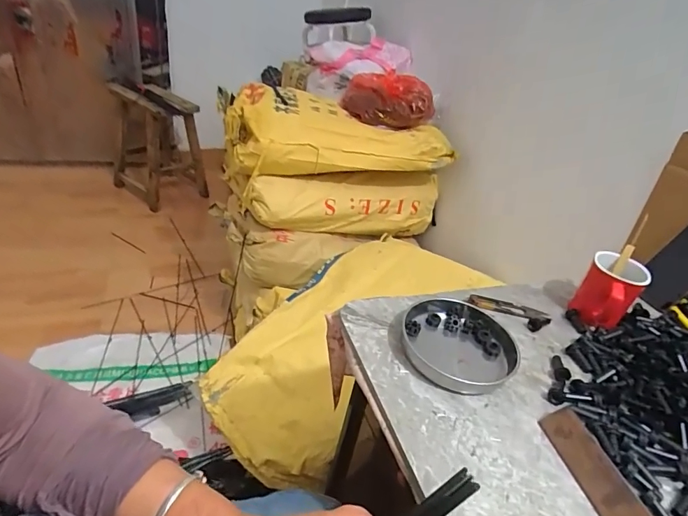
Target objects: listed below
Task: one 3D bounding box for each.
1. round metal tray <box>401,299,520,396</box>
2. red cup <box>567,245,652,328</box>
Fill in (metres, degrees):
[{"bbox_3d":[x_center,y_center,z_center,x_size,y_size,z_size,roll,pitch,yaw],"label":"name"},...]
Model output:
[{"bbox_3d":[0.141,0.104,0.516,0.140,0.018,0.136,8,34,-5],"label":"round metal tray"},{"bbox_3d":[0.376,0.045,0.599,0.119,0.083,0.073,-21,45,-39],"label":"red cup"}]

